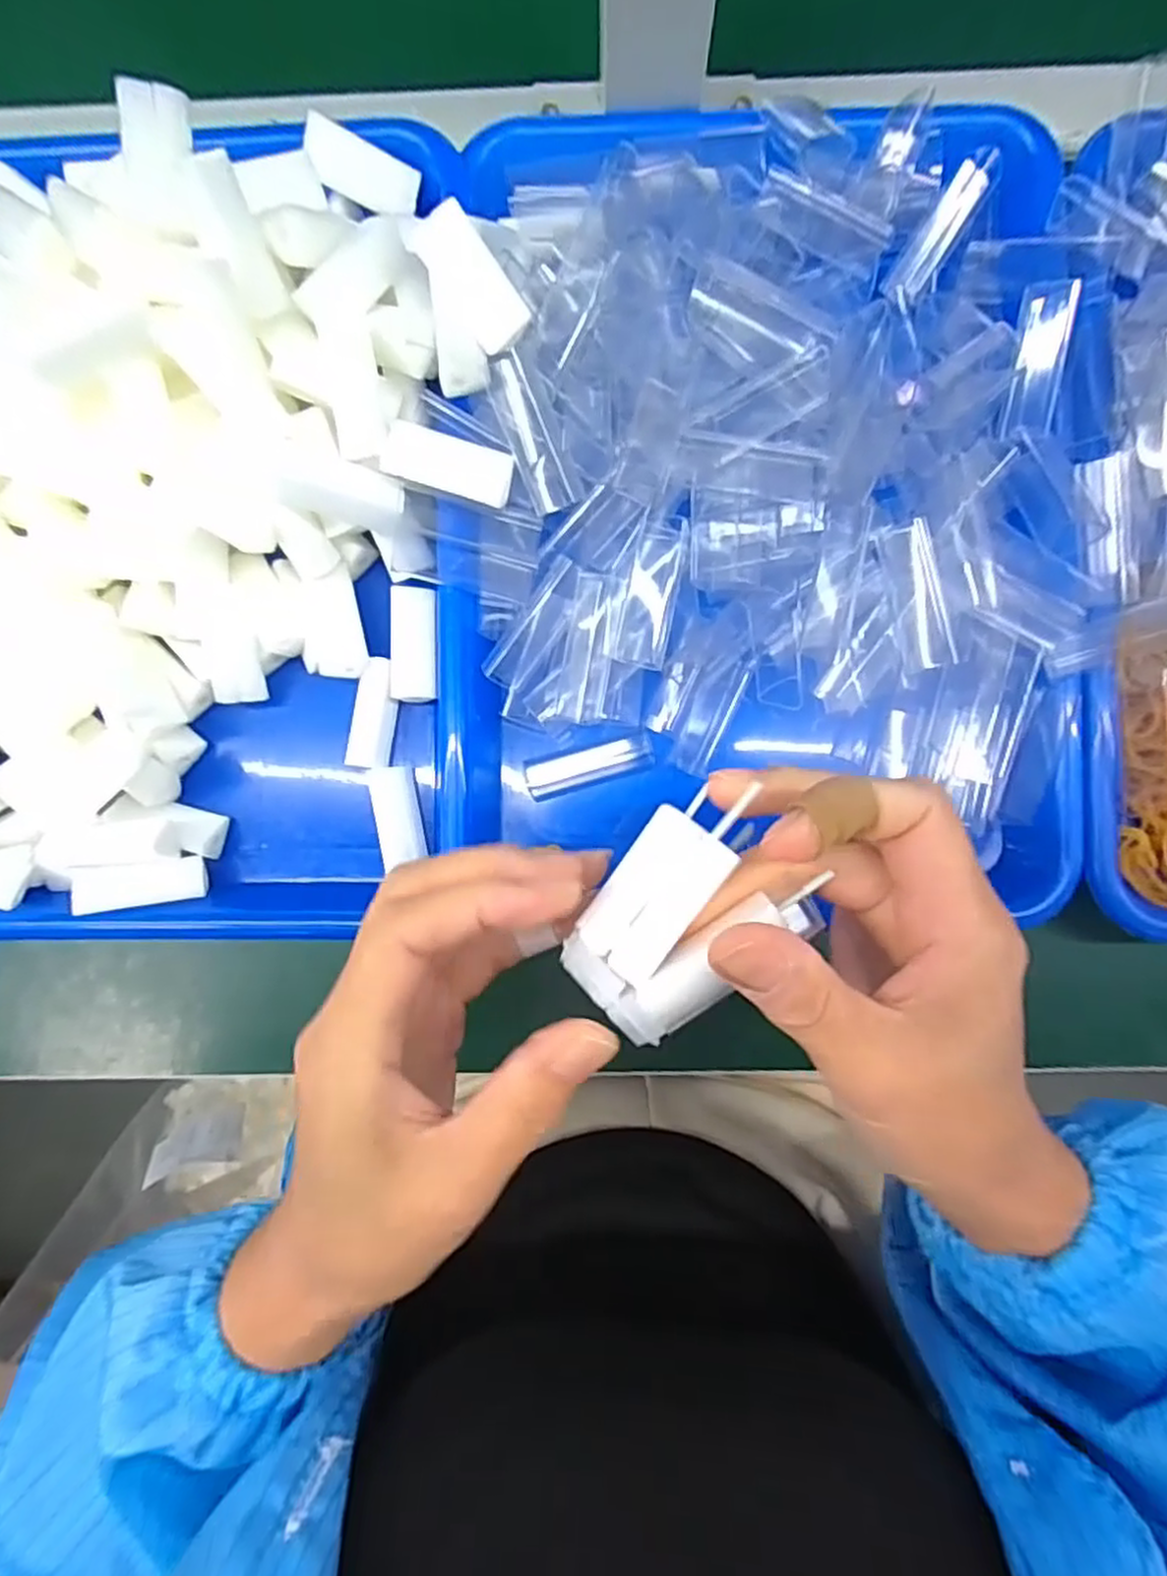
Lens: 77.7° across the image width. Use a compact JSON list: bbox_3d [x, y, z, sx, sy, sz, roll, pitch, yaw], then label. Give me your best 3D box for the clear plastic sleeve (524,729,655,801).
[{"bbox_3d":[0.003,-0.011,0.313,0.055,0.010,0.018,-17,87,0],"label":"clear plastic sleeve"}]

